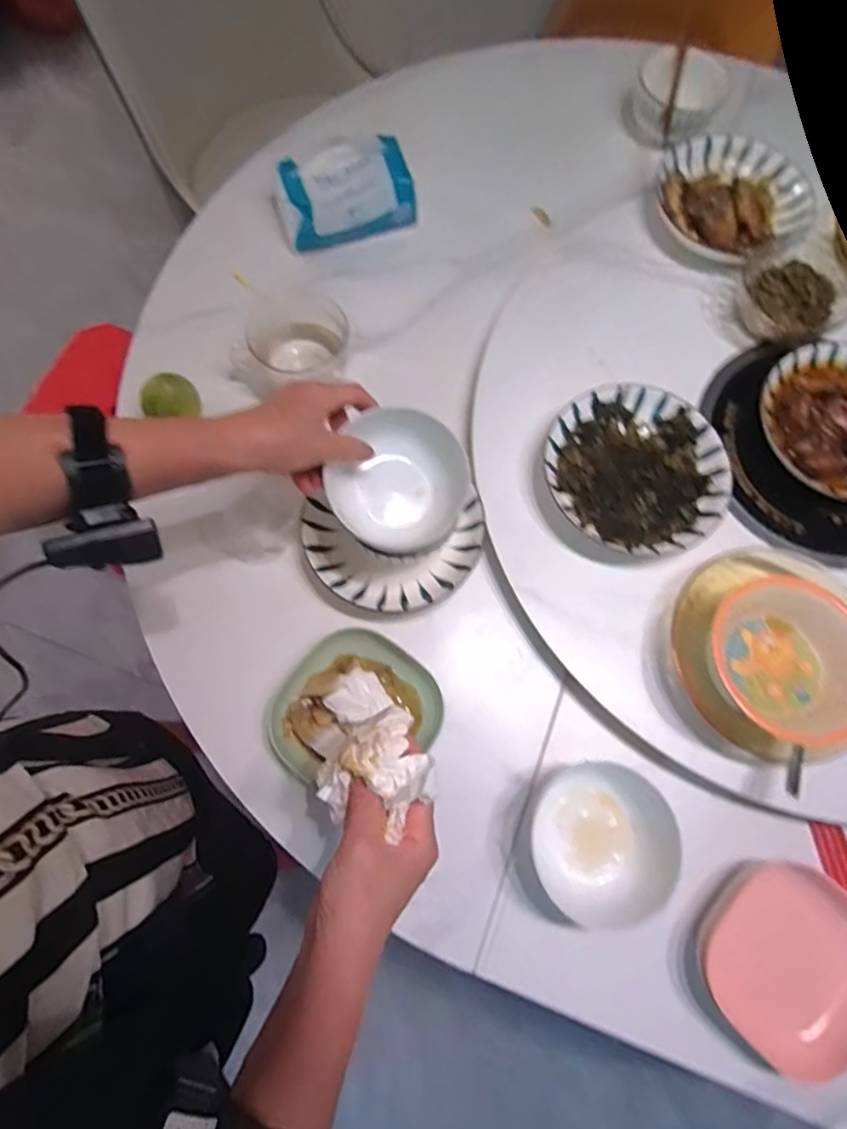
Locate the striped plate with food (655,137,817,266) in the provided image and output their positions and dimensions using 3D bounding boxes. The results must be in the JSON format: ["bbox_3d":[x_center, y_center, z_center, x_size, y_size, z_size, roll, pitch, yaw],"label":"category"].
[{"bbox_3d":[0.364,-0.430,0.682,0.176,0.036,0.170,0,73,-1],"label":"striped plate with food"}]

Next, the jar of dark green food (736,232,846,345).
[{"bbox_3d":[0.402,-0.298,0.642,0.112,0.038,0.130,14,74,3],"label":"jar of dark green food"}]

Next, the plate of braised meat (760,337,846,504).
[{"bbox_3d":[0.440,-0.147,0.595,0.177,0.048,0.177,-28,76,-9],"label":"plate of braised meat"}]

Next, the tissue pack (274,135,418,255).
[{"bbox_3d":[-0.094,-0.441,0.698,0.164,0.068,0.104,-14,74,-6],"label":"tissue pack"}]

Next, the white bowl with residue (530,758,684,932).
[{"bbox_3d":[0.154,0.240,0.512,0.128,0.049,0.124,0,73,-1],"label":"white bowl with residue"}]

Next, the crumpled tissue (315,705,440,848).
[{"bbox_3d":[-0.031,0.145,0.393,0.082,0.034,0.066,-42,78,-10],"label":"crumpled tissue"}]

